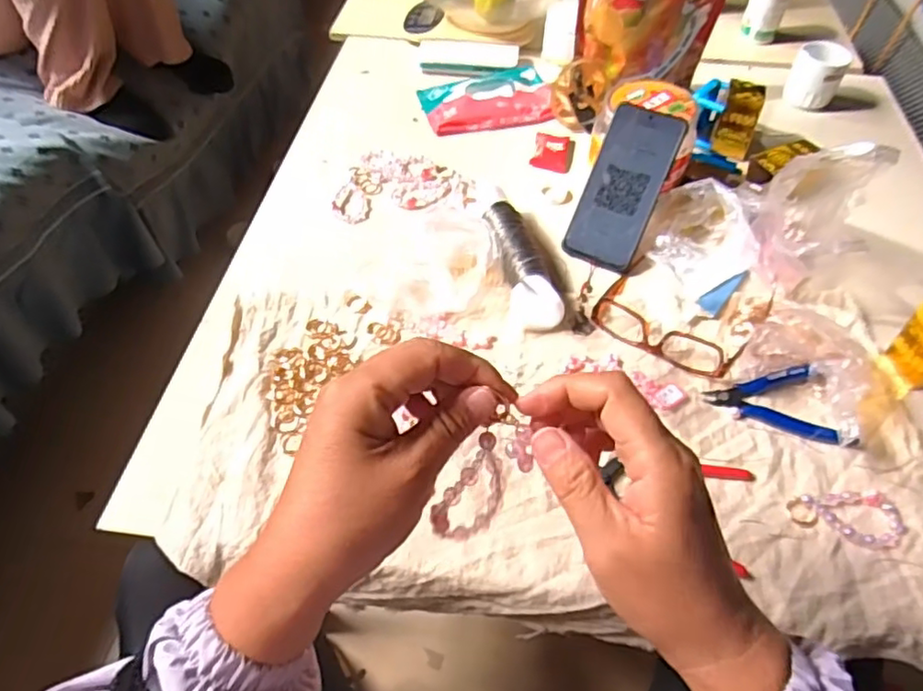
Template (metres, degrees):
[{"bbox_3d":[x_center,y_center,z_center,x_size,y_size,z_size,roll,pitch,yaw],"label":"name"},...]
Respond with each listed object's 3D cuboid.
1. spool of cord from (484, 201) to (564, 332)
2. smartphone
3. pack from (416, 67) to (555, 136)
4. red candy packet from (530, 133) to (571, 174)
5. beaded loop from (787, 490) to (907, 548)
[{"bbox_3d":[0.060,-0.081,0.624,0.042,0.039,0.154,-10,53,-8],"label":"spool of cord"},{"bbox_3d":[0.165,-0.161,0.640,0.076,0.159,0.010,24,11,18],"label":"smartphone"},{"bbox_3d":[0.034,-0.327,0.832,0.166,0.018,0.111,-13,53,-10],"label":"pack"},{"bbox_3d":[0.109,-0.240,0.766,0.042,0.010,0.068,9,52,7],"label":"red candy packet"},{"bbox_3d":[0.299,0.130,0.480,0.083,0.013,0.040,7,52,5],"label":"beaded loop"}]

